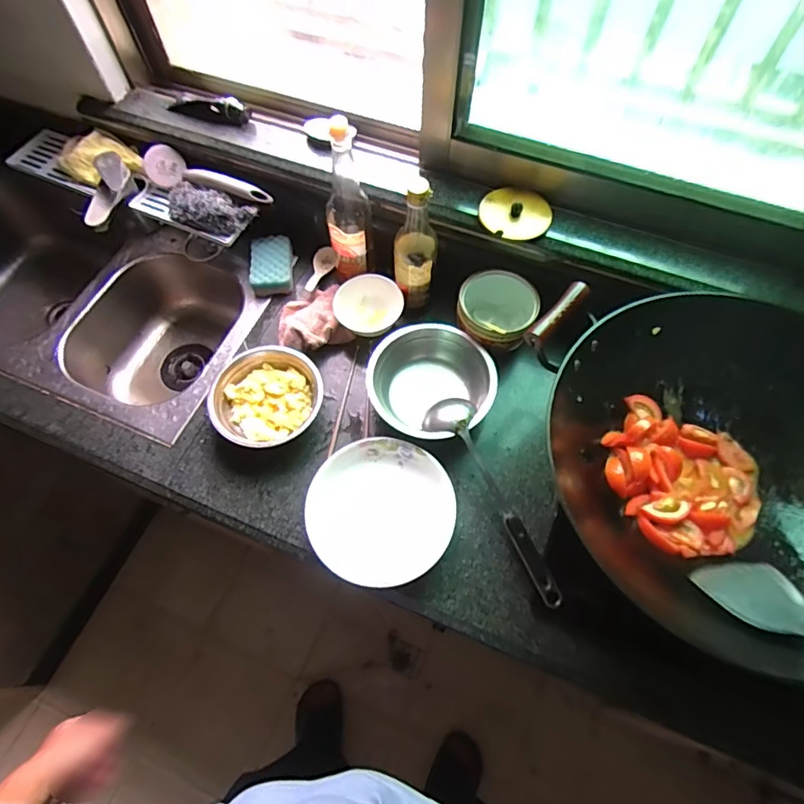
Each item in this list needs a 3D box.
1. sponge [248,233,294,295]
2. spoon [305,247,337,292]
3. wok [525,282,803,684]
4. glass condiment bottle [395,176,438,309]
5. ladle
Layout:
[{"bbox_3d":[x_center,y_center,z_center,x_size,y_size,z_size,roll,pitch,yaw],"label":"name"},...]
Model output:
[{"bbox_3d":[-0.239,-0.250,0.901,0.072,0.030,0.114,-4,64,-1],"label":"sponge"},{"bbox_3d":[-0.151,-0.245,0.905,0.038,0.020,0.123,10,49,6],"label":"spoon"},{"bbox_3d":[0.413,0.074,0.617,0.425,0.136,0.452,-7,64,-2],"label":"wok"},{"bbox_3d":[0.021,-0.238,0.757,0.063,0.216,0.058,1,64,2],"label":"glass condiment bottle"},{"bbox_3d":[0.121,0.134,0.695,0.077,0.060,0.318,-20,65,-8],"label":"ladle"}]

